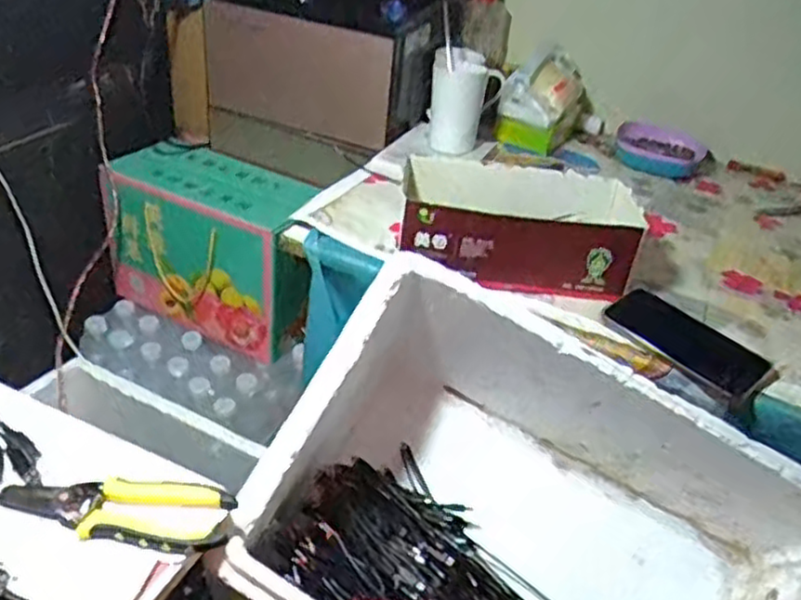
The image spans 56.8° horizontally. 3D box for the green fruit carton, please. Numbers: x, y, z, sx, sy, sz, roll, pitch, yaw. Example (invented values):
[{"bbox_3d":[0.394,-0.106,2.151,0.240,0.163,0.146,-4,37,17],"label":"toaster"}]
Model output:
[{"bbox_3d":[-0.285,-0.084,1.188,0.335,0.236,0.157,22,37,20],"label":"green fruit carton"}]

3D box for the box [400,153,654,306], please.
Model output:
[{"bbox_3d":[0.129,-0.082,0.837,0.261,0.094,0.128,10,34,4],"label":"box"}]

